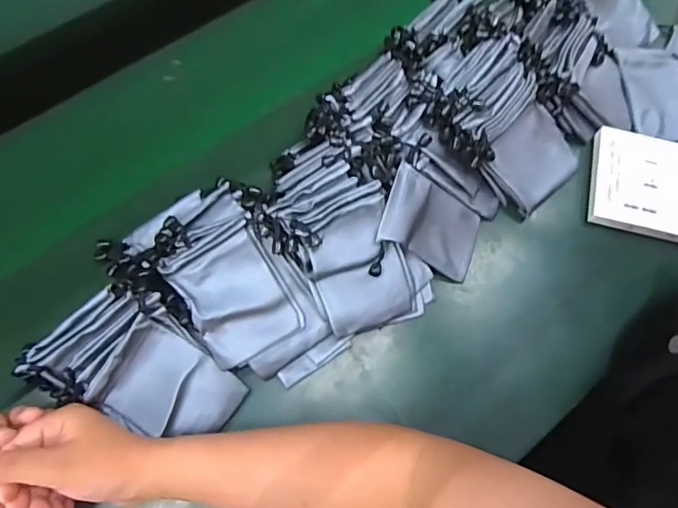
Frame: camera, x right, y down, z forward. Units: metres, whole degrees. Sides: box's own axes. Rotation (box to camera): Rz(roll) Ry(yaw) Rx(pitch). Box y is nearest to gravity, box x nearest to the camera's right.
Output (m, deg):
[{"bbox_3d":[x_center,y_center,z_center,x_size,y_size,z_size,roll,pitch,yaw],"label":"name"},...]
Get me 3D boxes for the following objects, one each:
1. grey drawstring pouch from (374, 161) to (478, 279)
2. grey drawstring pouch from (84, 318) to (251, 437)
[{"bbox_3d":[0.087,-0.027,0.435,0.106,0.010,0.072,30,72,-27],"label":"grey drawstring pouch"},{"bbox_3d":[-0.135,0.110,0.376,0.104,0.007,0.074,36,79,-9],"label":"grey drawstring pouch"}]

